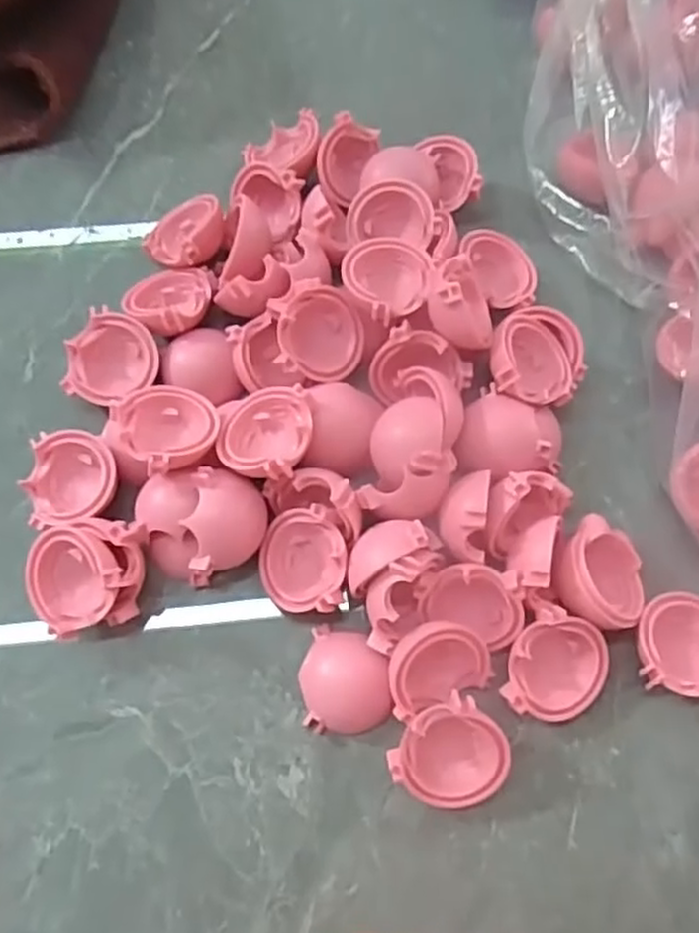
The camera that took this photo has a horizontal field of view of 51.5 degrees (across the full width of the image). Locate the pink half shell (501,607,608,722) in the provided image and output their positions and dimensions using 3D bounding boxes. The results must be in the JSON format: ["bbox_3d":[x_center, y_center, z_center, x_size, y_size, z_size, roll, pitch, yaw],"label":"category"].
[{"bbox_3d":[0.059,0.057,0.210,0.030,0.011,0.030,0,89,-13],"label":"pink half shell"}]

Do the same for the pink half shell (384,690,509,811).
[{"bbox_3d":[0.028,0.080,0.199,0.028,0.023,0.027,1,70,-2],"label":"pink half shell"}]

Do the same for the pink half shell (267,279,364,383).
[{"bbox_3d":[-0.011,-0.043,0.237,0.030,0.017,0.030,4,90,-26],"label":"pink half shell"}]

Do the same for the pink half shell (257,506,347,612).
[{"bbox_3d":[-0.014,0.028,0.217,0.029,0.009,0.029,-10,76,28],"label":"pink half shell"}]

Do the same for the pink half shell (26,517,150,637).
[{"bbox_3d":[-0.077,0.033,0.211,0.031,0.028,0.033,1,70,-2],"label":"pink half shell"}]

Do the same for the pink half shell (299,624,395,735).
[{"bbox_3d":[-0.001,0.062,0.210,0.025,0.012,0.029,0,70,-2],"label":"pink half shell"}]

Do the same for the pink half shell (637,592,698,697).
[{"bbox_3d":[0.098,0.052,0.213,0.030,0.014,0.028,1,70,-2],"label":"pink half shell"}]

